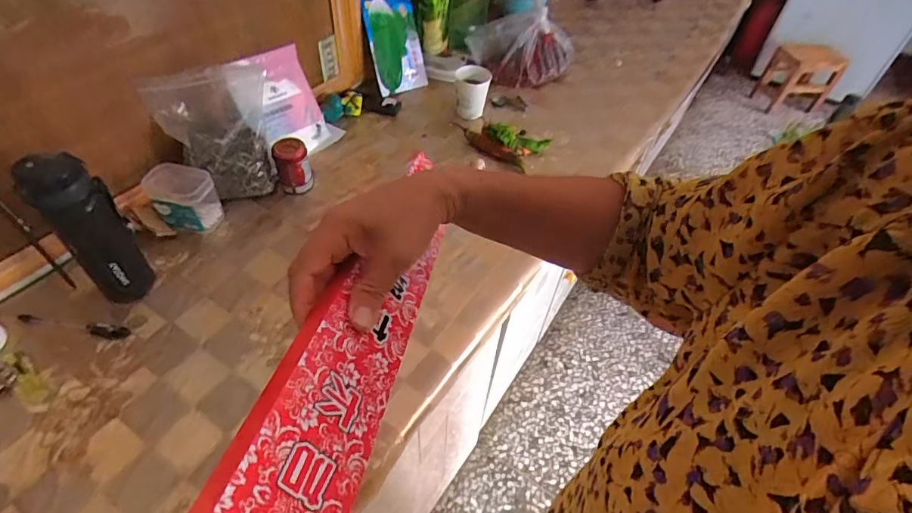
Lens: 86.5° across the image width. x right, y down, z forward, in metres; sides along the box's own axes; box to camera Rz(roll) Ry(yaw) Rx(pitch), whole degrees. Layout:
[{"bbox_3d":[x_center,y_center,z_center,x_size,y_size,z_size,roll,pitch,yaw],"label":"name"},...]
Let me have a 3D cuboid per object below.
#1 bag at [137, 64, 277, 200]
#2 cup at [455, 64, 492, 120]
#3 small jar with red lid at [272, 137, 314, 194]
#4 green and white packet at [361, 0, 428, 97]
[{"bbox_3d":[-0.339,-0.190,0.732,0.107,0.182,0.151,35,63,19],"label":"bag"},{"bbox_3d":[0.036,-0.340,1.008,0.073,0.084,0.087,2,57,0],"label":"cup"},{"bbox_3d":[-0.262,-0.146,0.783,0.054,0.074,0.049,-20,60,-13],"label":"small jar with red lid"},{"bbox_3d":[-0.128,-0.433,0.989,0.035,0.187,0.162,7,31,32],"label":"green and white packet"}]

